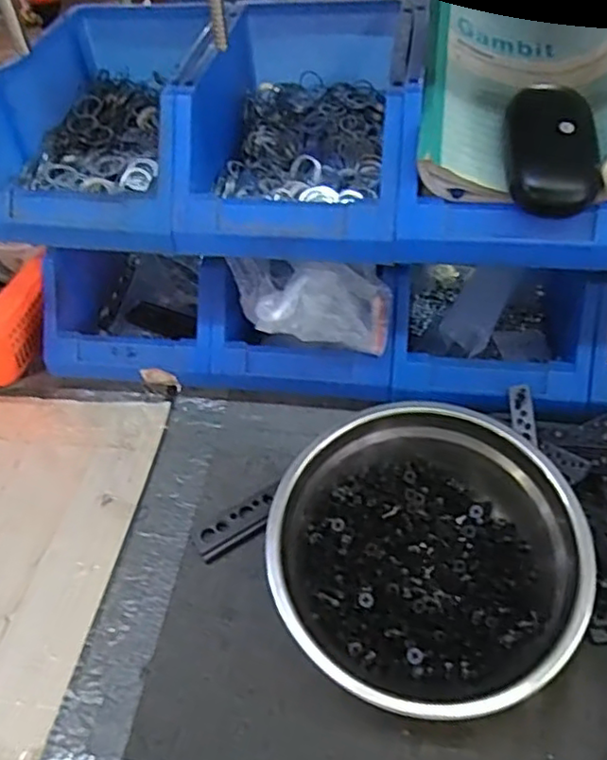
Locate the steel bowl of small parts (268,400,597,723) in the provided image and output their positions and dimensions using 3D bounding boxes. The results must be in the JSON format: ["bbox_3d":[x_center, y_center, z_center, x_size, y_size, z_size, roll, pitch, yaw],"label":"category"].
[{"bbox_3d":[0.078,0.117,0.411,0.186,0.080,0.190,-3,47,4],"label":"steel bowl of small parts"}]

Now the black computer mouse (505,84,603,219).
[{"bbox_3d":[0.156,-0.145,0.396,0.054,0.028,0.084,-1,81,6],"label":"black computer mouse"}]

